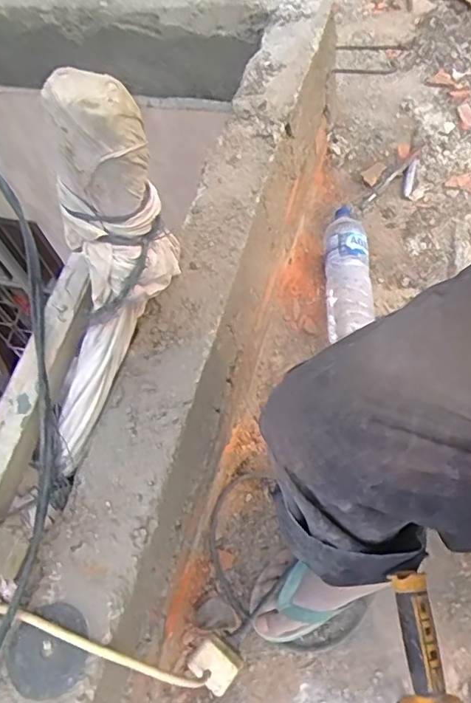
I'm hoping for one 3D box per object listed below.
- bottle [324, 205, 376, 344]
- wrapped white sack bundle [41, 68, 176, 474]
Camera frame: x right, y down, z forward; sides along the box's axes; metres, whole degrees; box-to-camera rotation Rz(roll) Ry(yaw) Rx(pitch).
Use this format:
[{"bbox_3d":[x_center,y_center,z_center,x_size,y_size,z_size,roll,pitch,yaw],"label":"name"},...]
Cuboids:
[{"bbox_3d":[0.220,-0.152,1.051,0.083,0.075,0.311,-2,59,9],"label":"bottle"},{"bbox_3d":[-0.141,-0.073,0.586,0.096,0.417,0.155,21,34,12],"label":"wrapped white sack bundle"}]

